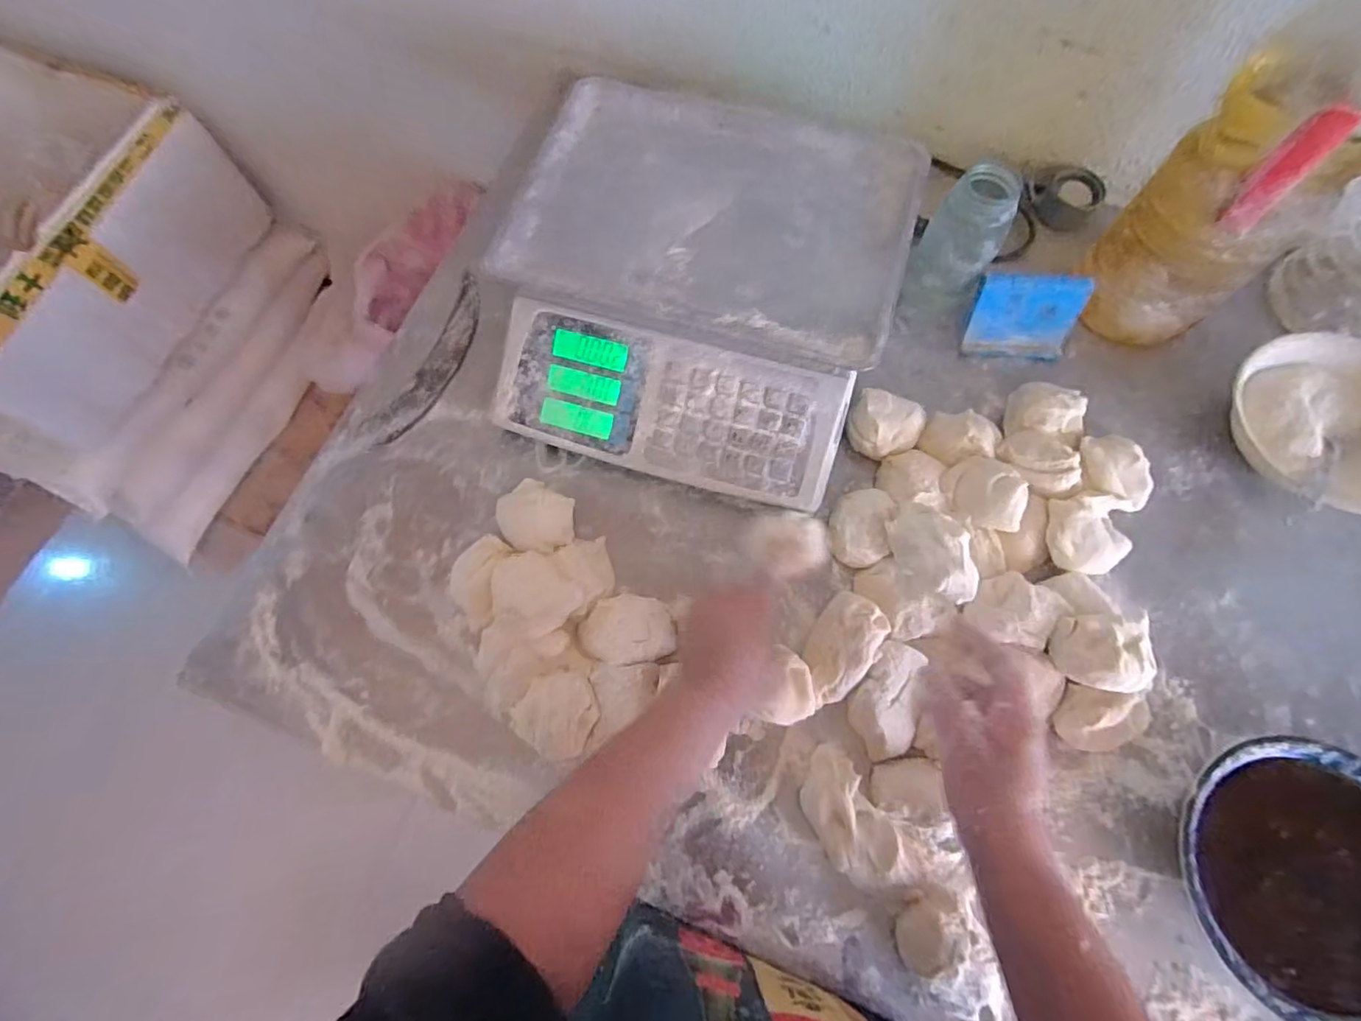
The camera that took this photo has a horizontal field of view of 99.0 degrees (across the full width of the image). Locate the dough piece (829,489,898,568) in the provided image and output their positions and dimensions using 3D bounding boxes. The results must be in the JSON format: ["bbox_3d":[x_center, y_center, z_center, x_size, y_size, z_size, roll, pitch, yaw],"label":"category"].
[{"bbox_3d":[0.159,0.014,0.514,0.051,0.037,0.070,12,72,6],"label":"dough piece"}]

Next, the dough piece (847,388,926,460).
[{"bbox_3d":[0.191,-0.077,0.545,0.065,0.037,0.058,22,73,9],"label":"dough piece"}]

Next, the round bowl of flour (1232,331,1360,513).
[{"bbox_3d":[0.567,-0.071,0.516,0.164,0.054,0.164,-1,71,2],"label":"round bowl of flour"}]

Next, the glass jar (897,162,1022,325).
[{"bbox_3d":[0.260,-0.240,0.545,0.065,0.137,0.063,-1,71,2],"label":"glass jar"}]

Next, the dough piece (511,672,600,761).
[{"bbox_3d":[-0.097,0.160,0.459,0.064,0.030,0.062,32,75,12],"label":"dough piece"}]

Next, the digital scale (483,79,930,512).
[{"bbox_3d":[0.015,-0.211,0.545,0.344,0.091,0.349,17,72,8],"label":"digital scale"}]

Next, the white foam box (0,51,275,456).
[{"bbox_3d":[-1.140,-0.480,1.051,0.419,0.294,0.633,19,73,8],"label":"white foam box"}]

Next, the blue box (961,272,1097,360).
[{"bbox_3d":[0.335,-0.188,0.565,0.096,0.081,0.022,6,42,5],"label":"blue box"}]

